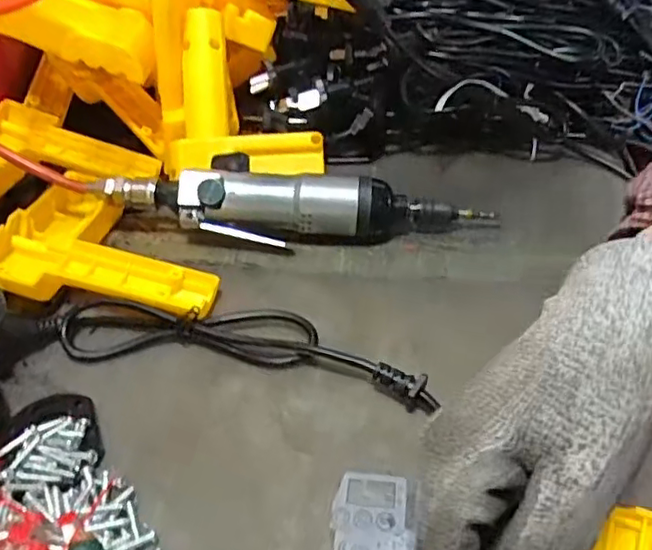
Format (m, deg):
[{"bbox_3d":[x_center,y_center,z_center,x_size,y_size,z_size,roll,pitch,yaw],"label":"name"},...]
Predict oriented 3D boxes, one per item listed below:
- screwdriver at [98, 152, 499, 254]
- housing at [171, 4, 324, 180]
[{"bbox_3d":[-0.021,-0.046,0.424,0.265,0.041,0.046,6,45,6],"label":"screwdriver"},{"bbox_3d":[-0.059,-0.133,0.449,0.112,0.067,0.107,-1,45,-1],"label":"housing"}]

